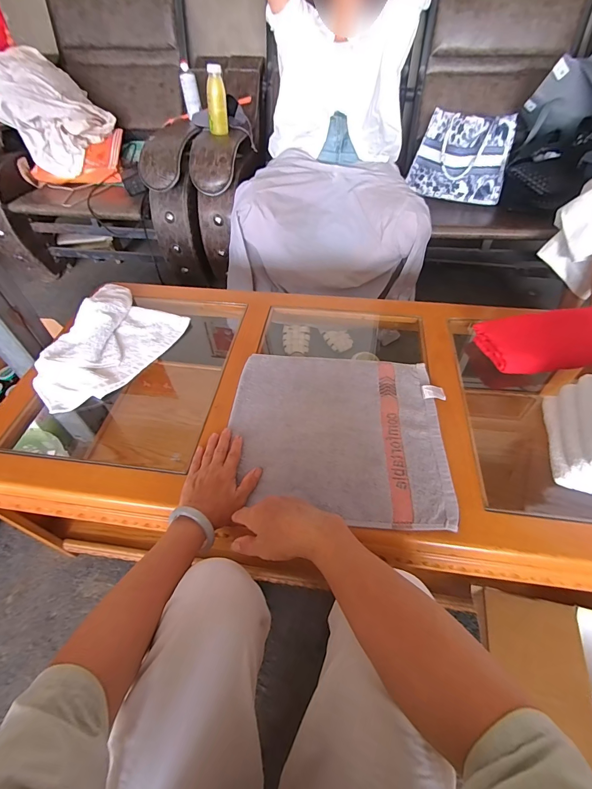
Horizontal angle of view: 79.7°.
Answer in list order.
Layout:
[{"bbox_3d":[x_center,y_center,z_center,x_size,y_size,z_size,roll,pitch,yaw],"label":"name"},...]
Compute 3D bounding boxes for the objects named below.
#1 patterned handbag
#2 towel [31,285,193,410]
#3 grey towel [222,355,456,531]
[{"bbox_3d":[0.582,-0.836,1.250,0.313,0.233,0.126,17,53,15],"label":"patterned handbag"},{"bbox_3d":[-0.400,-0.107,0.732,0.225,0.058,0.307,20,54,17],"label":"towel"},{"bbox_3d":[0.067,0.056,0.605,0.357,0.012,0.308,5,51,6],"label":"grey towel"}]

